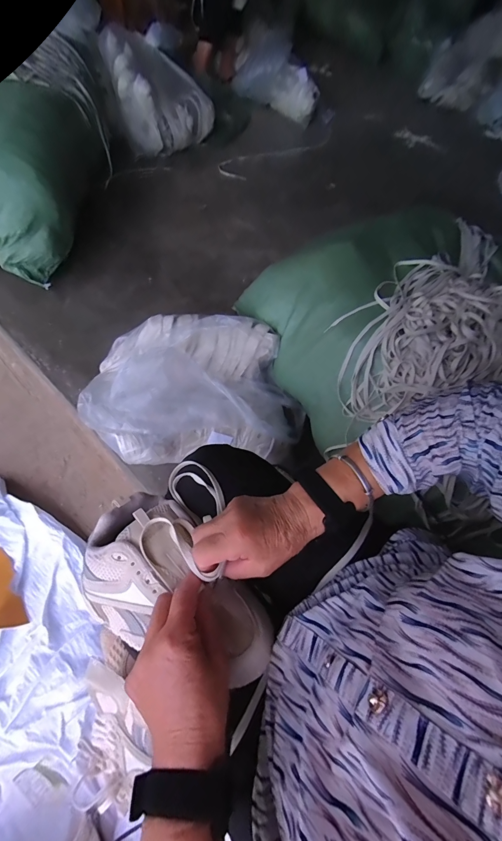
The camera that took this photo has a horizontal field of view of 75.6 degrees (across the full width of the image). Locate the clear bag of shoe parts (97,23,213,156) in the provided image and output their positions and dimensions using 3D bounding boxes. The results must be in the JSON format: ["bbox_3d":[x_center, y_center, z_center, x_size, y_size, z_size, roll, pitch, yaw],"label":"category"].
[{"bbox_3d":[-0.361,-1.357,1.350,0.407,0.325,0.244,-20,67,-11],"label":"clear bag of shoe parts"}]

